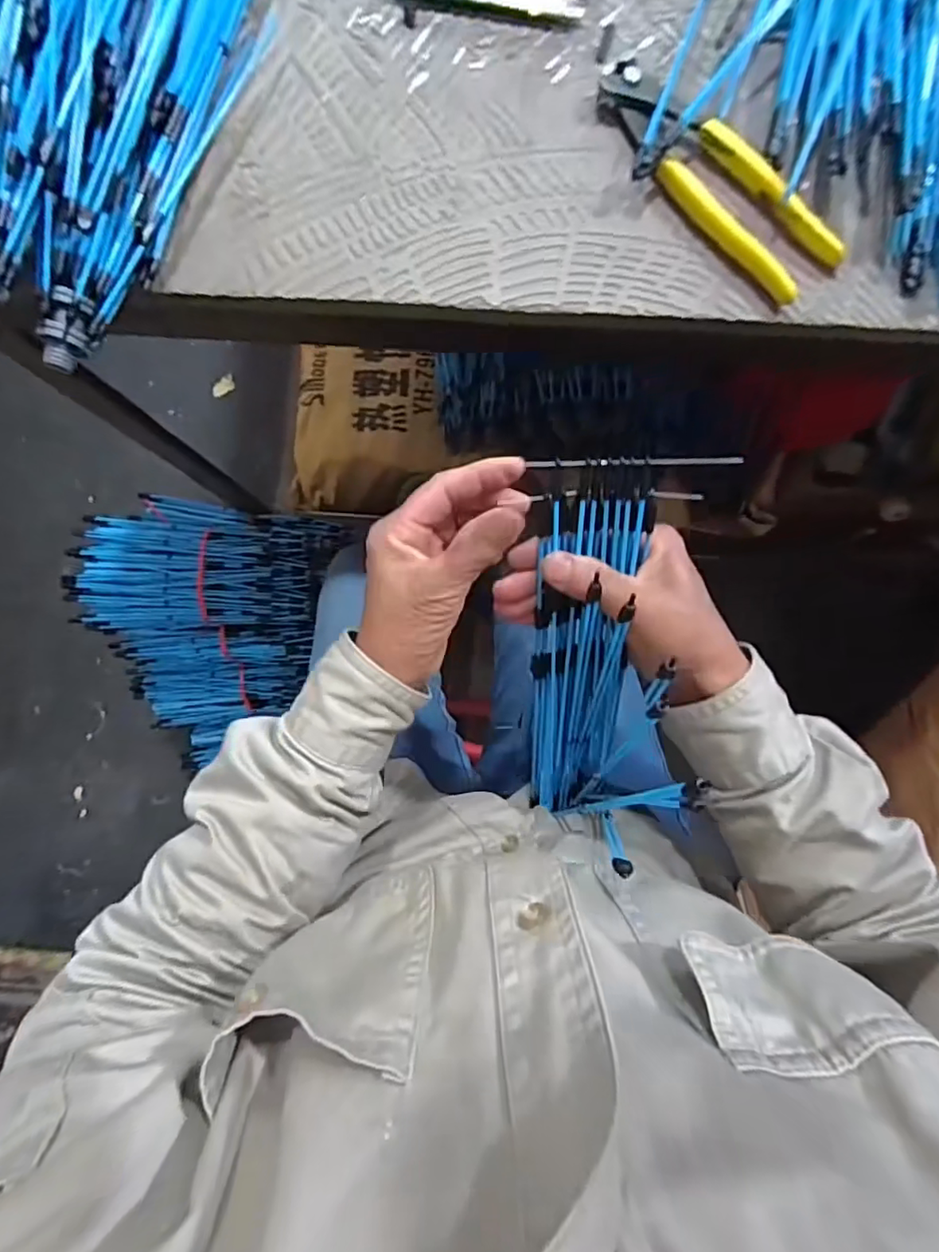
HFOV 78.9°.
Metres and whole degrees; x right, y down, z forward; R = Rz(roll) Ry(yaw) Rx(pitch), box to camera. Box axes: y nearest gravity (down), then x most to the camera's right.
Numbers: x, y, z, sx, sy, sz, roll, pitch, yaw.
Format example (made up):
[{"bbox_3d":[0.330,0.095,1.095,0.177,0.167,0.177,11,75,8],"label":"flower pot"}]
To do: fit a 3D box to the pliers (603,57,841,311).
[{"bbox_3d":[0.130,-0.247,0.315,0.164,0.018,0.048,44,87,4],"label":"pliers"}]

